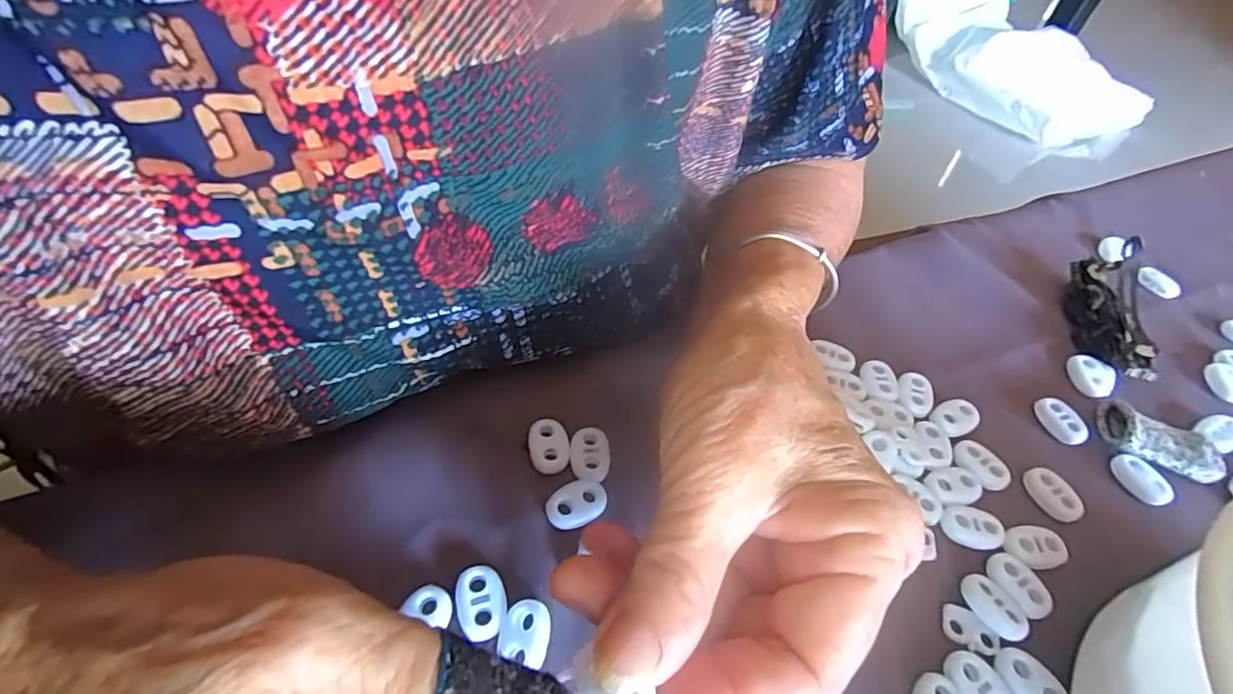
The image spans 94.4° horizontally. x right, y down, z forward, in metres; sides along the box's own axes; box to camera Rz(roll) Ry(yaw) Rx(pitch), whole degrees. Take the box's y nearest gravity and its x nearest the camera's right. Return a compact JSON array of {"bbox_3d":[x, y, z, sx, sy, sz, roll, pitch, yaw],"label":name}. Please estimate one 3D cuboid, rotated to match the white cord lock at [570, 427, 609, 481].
[{"bbox_3d":[-0.010,0.041,0.220,0.014,0.004,0.021,-1,52,-8],"label":"white cord lock"}]

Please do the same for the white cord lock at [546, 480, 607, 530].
[{"bbox_3d":[-0.014,0.057,0.206,0.022,0.005,0.015,-26,59,-25],"label":"white cord lock"}]

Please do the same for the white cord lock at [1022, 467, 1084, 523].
[{"bbox_3d":[0.174,0.058,0.227,0.013,0.005,0.022,-19,56,-20],"label":"white cord lock"}]

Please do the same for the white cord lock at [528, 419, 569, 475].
[{"bbox_3d":[-0.026,0.038,0.221,0.015,0.004,0.021,-5,52,-11],"label":"white cord lock"}]

